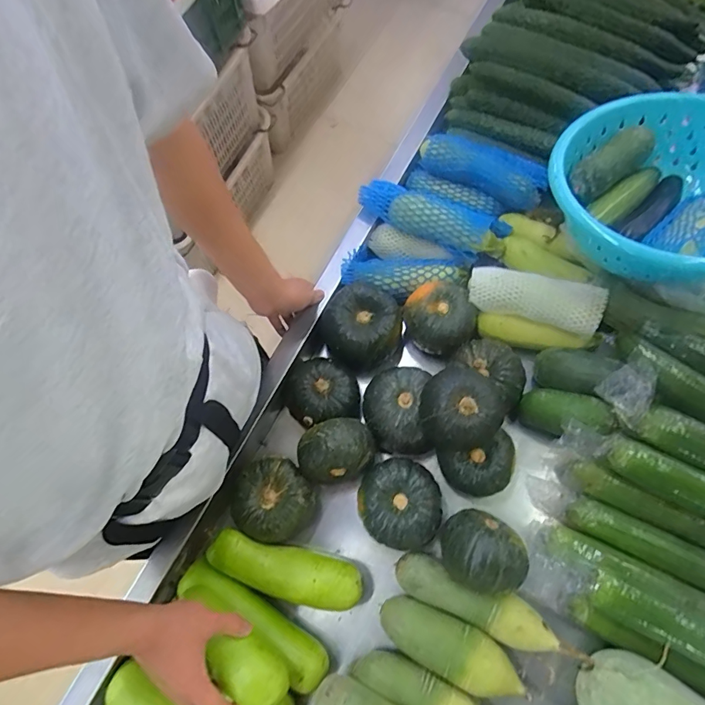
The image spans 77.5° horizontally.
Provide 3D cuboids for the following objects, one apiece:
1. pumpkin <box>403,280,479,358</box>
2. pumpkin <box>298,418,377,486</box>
[{"bbox_3d":[0.134,-0.052,0.673,0.097,0.063,0.104,0,73,1],"label":"pumpkin"},{"bbox_3d":[-0.022,0.137,0.608,0.102,0.081,0.080,-23,74,-6],"label":"pumpkin"}]

